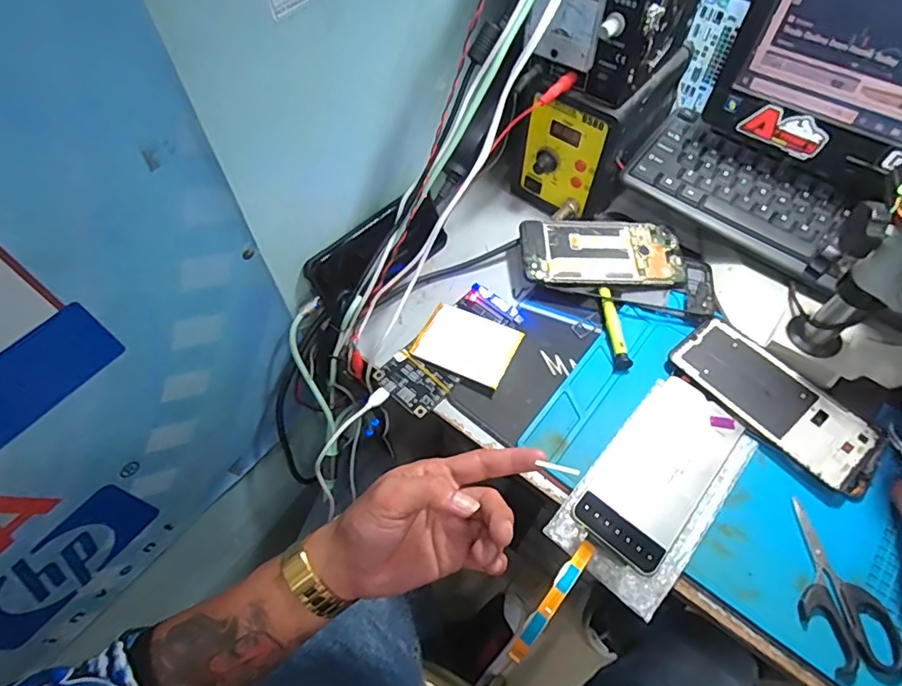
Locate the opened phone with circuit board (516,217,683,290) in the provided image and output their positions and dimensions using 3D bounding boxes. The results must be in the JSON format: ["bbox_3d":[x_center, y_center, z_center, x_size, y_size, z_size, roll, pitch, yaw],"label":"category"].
[{"bbox_3d":[0.149,-0.091,0.512,0.159,0.007,0.080,-1,64,-5],"label":"opened phone with circuit board"}]

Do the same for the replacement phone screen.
[{"bbox_3d":[0.167,0.099,0.410,0.070,0.005,0.155,37,65,21],"label":"replacement phone screen"}]

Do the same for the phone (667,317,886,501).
[{"bbox_3d":[0.272,0.050,0.436,0.072,0.011,0.169,-36,64,-20],"label":"phone"}]

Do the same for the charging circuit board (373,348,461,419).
[{"bbox_3d":[-0.034,0.033,0.458,0.064,0.008,0.049,33,64,19],"label":"charging circuit board"}]

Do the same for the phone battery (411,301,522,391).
[{"bbox_3d":[0.015,0.001,0.478,0.088,0.008,0.065,24,61,15],"label":"phone battery"}]

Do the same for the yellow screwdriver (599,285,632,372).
[{"bbox_3d":[0.151,-0.014,0.480,0.013,0.011,0.086,-4,58,-2],"label":"yellow screwdriver"}]

